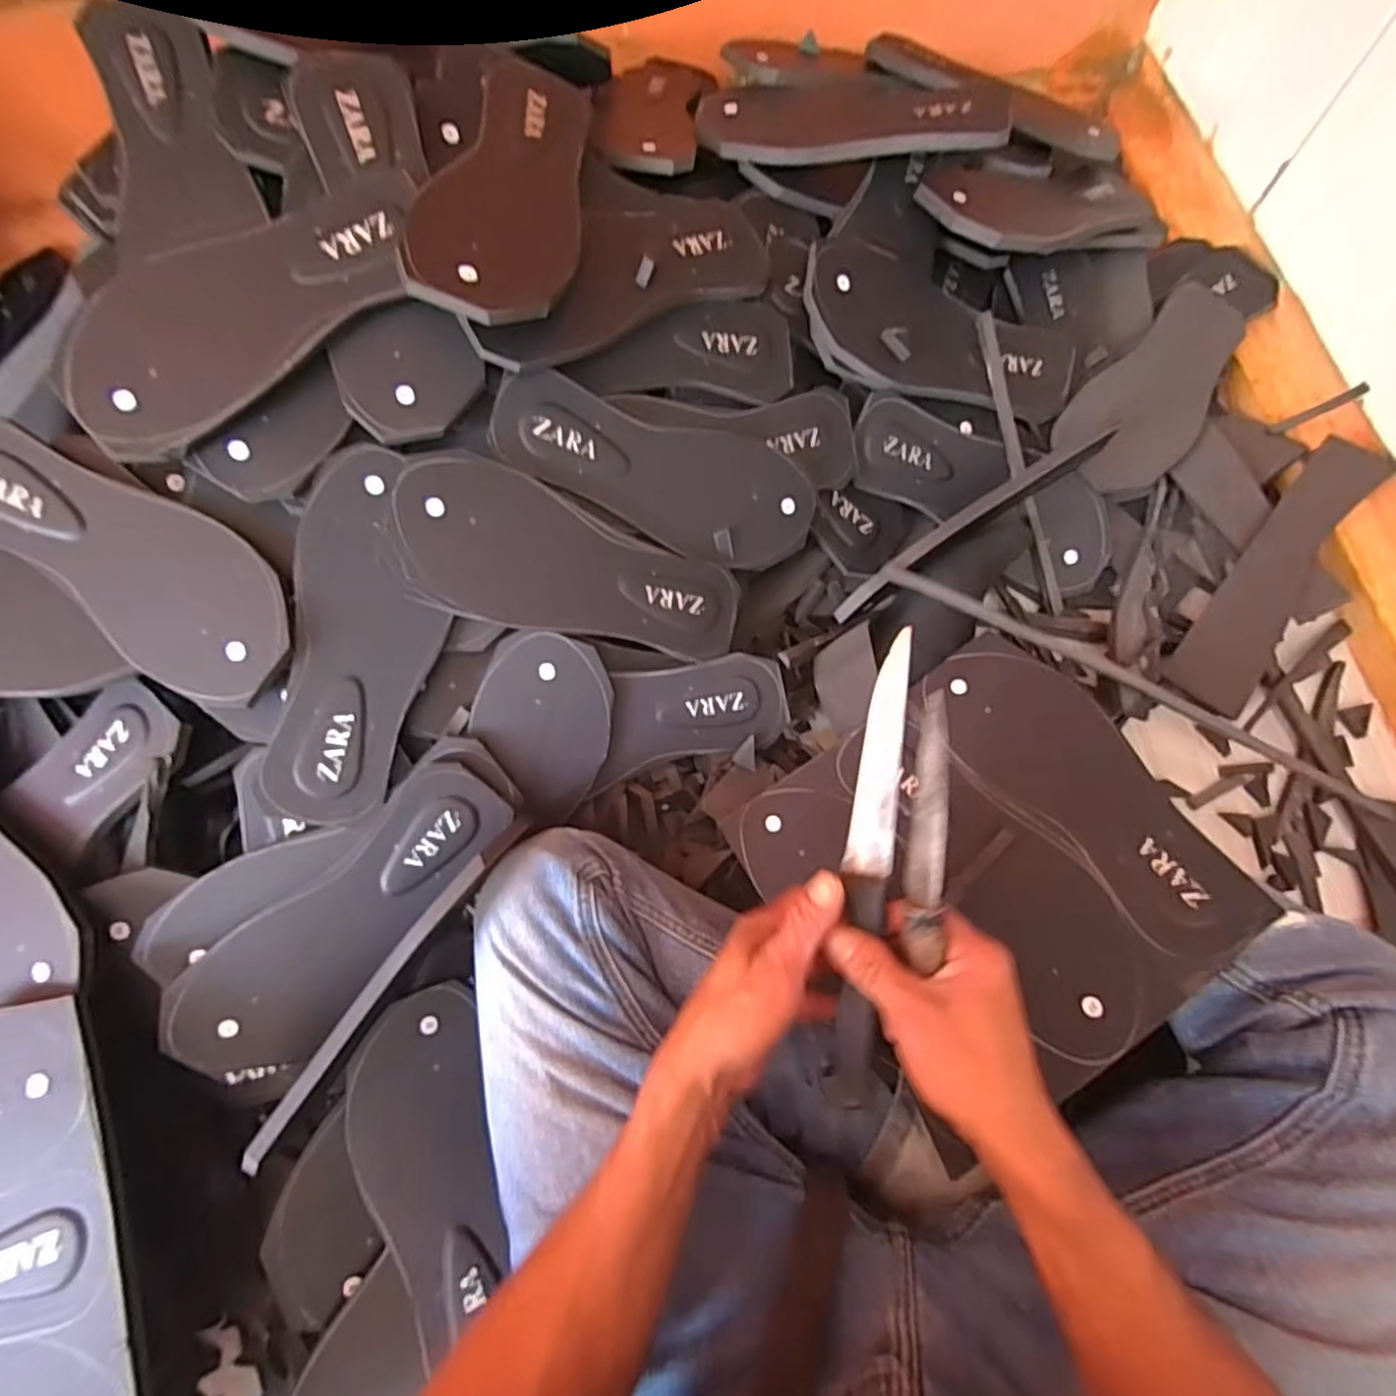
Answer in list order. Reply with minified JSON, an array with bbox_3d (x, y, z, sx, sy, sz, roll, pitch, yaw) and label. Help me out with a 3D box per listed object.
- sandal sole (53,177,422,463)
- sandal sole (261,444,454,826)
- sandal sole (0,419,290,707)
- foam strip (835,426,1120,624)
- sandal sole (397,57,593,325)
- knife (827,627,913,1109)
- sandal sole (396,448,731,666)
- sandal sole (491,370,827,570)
[{"bbox_3d":[-0.277,-0.244,0.416,0.238,0.016,0.089,-39,107,-9],"label":"sandal sole"},{"bbox_3d":[-0.224,-0.040,0.448,0.090,0.016,0.245,8,89,-23],"label":"sandal sole"},{"bbox_3d":[-0.374,-0.089,0.423,0.244,0.009,0.097,29,83,-3],"label":"sandal sole"},{"bbox_3d":[0.211,-0.136,0.525,0.236,0.042,0.019,-34,72,5],"label":"foam strip"},{"bbox_3d":[-0.125,-0.346,0.455,0.098,0.013,0.247,18,65,-16],"label":"sandal sole"},{"bbox_3d":[0.095,0.090,0.369,0.025,0.013,0.251,7,84,5],"label":"knife"},{"bbox_3d":[-0.086,-0.090,0.480,0.244,0.009,0.100,16,95,-18],"label":"sandal sole"},{"bbox_3d":[-0.026,-0.165,0.505,0.246,0.009,0.096,11,92,-18],"label":"sandal sole"}]

